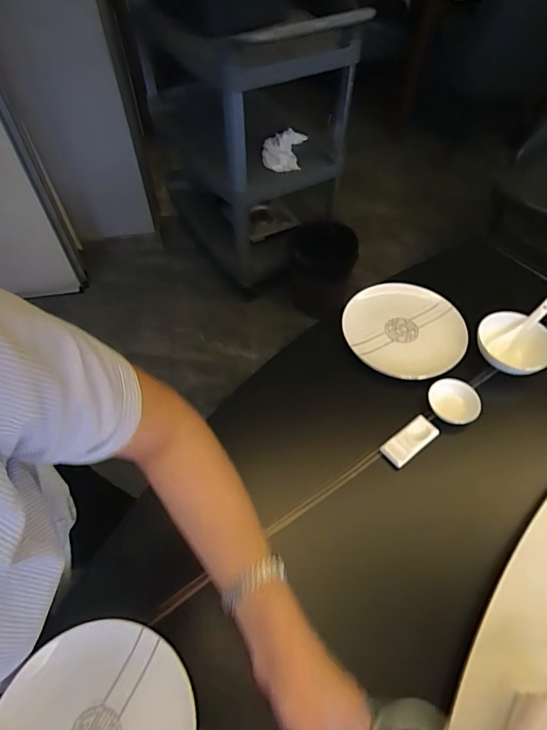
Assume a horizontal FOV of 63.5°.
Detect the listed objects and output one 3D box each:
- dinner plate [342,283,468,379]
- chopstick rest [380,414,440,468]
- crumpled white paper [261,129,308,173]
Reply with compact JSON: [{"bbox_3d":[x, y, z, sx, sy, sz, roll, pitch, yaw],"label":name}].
[{"bbox_3d":[0.222,-0.066,0.747,0.193,0.023,0.194,0,54,0],"label":"dinner plate"},{"bbox_3d":[0.197,0.110,0.635,0.089,0.013,0.037,-32,60,-21],"label":"chopstick rest"},{"bbox_3d":[0.039,-0.819,1.681,0.154,0.052,0.254,6,54,5],"label":"crumpled white paper"}]

